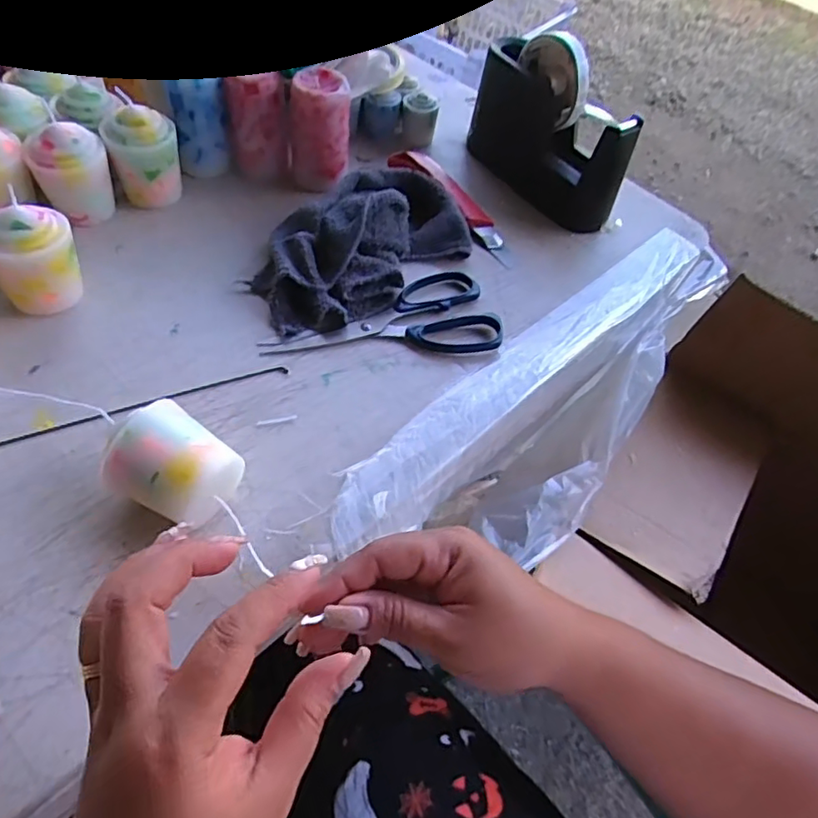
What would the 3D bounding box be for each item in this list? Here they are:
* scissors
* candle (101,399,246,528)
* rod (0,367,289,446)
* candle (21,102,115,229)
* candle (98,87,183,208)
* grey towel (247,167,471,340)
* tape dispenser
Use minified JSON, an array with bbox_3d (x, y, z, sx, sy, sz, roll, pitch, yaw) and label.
[{"bbox_3d":[-0.021,-0.071,0.460,0.180,0.011,0.079,-7,56,-14],"label":"scissors"},{"bbox_3d":[-0.131,0.034,0.327,0.056,0.054,0.054,28,55,10],"label":"candle"},{"bbox_3d":[-0.203,0.006,0.377,0.253,0.009,0.009,-17,59,-20],"label":"rod"},{"bbox_3d":[-0.273,-0.187,0.471,0.048,0.076,0.052,19,53,6],"label":"candle"},{"bbox_3d":[-0.228,-0.216,0.497,0.050,0.074,0.050,21,53,8],"label":"candle"},{"bbox_3d":[-0.039,-0.140,0.481,0.109,0.050,0.205,40,57,20],"label":"grey towel"},{"bbox_3d":[0.133,-0.267,0.560,0.050,0.134,0.177,-31,63,-27],"label":"tape dispenser"}]

